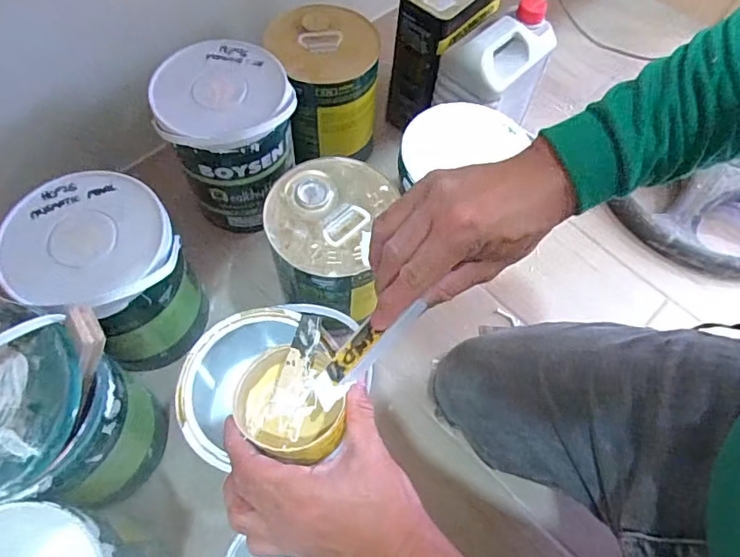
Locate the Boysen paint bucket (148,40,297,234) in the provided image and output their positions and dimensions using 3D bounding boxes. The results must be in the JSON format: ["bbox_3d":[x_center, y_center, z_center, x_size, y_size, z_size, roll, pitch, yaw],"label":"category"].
[{"bbox_3d":[-0.192,-0.200,0.730,0.165,0.199,0.166,1,64,-3],"label":"Boysen paint bucket"}]

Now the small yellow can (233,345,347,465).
[{"bbox_3d":[-0.062,0.092,0.390,0.080,0.043,0.077,11,64,2],"label":"small yellow can"}]

